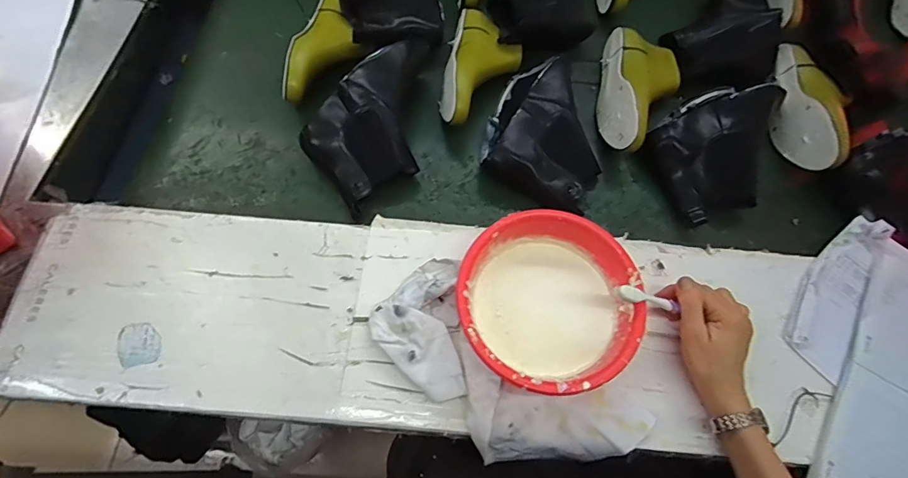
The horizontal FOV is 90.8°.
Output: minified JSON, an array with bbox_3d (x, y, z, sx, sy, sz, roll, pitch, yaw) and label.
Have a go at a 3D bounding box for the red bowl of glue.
[{"bbox_3d":[0.100,0.073,0.495,0.182,0.082,0.183,-1,66,1],"label":"red bowl of glue"}]

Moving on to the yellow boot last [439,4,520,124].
[{"bbox_3d":[0.040,-0.267,0.684,0.114,0.059,0.232,12,67,7],"label":"yellow boot last"}]

